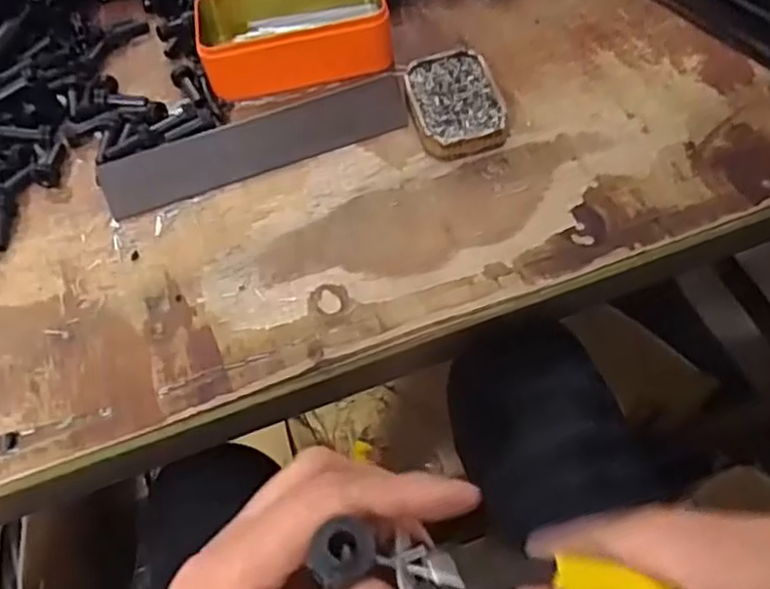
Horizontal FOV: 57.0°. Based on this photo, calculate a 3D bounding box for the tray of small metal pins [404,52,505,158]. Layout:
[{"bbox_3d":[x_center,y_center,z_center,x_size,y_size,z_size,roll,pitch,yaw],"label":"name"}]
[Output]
[{"bbox_3d":[0.050,-0.137,0.507,0.062,0.024,0.091,-12,57,-2],"label":"tray of small metal pins"}]

